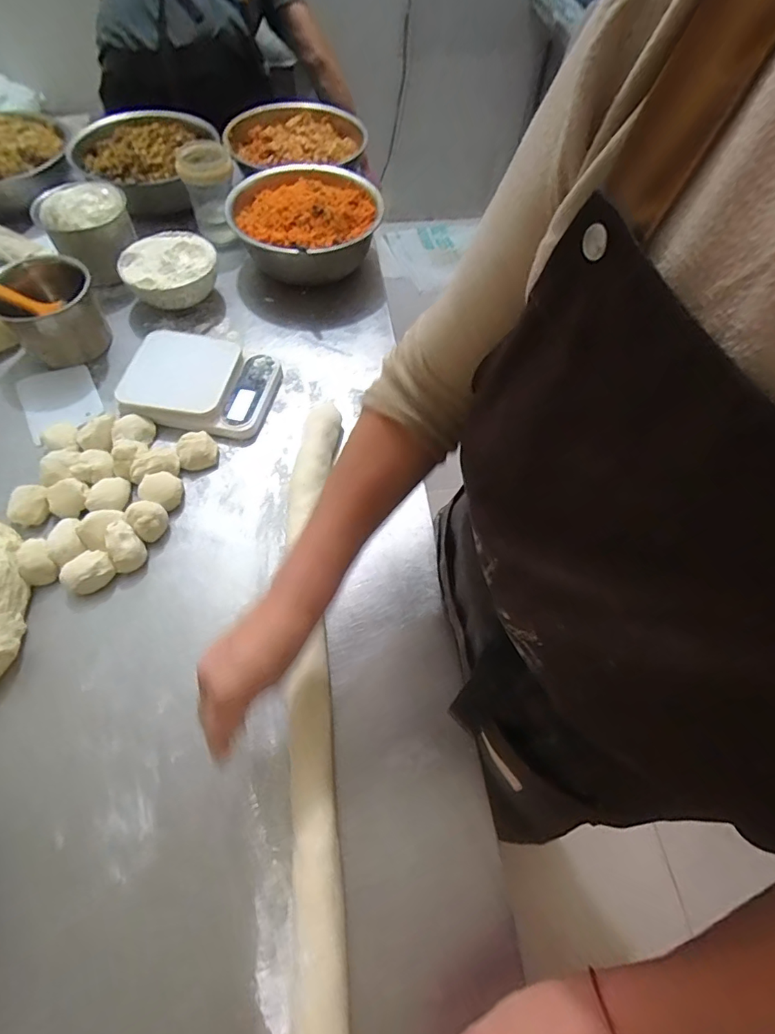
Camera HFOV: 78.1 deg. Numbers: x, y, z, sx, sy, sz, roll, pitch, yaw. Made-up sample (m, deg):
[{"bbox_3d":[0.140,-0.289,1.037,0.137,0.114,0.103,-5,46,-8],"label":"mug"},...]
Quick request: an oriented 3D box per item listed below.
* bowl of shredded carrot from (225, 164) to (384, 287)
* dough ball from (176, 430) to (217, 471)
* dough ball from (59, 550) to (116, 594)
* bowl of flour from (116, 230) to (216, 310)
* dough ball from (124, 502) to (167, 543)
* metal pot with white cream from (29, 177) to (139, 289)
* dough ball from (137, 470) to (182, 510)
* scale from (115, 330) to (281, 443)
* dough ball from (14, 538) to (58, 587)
[{"bbox_3d":[-0.132,-0.484,0.784,0.230,0.109,0.234,1,61,-2],"label":"bowl of shredded carrot"},{"bbox_3d":[-0.244,-0.086,0.611,0.048,0.028,0.041,-25,64,-15],"label":"dough ball"},{"bbox_3d":[-0.330,0.059,0.525,0.041,0.034,0.051,39,66,19],"label":"dough ball"},{"bbox_3d":[-0.336,-0.378,0.745,0.133,0.066,0.134,1,60,-1],"label":"bowl of flour"},{"bbox_3d":[-0.279,0.003,0.559,0.039,0.035,0.035,-37,67,-20],"label":"dough ball"},{"bbox_3d":[-0.469,-0.453,0.759,0.130,0.101,0.120,-26,66,-16],"label":"metal pot with white cream"},{"bbox_3d":[-0.272,-0.033,0.577,0.044,0.024,0.041,1,60,-1],"label":"dough ball"},{"bbox_3d":[-0.254,-0.187,0.658,0.187,0.041,0.153,7,60,3],"label":"scale"},{"bbox_3d":[-0.392,0.050,0.532,0.035,0.030,0.047,-38,68,-21],"label":"dough ball"}]

